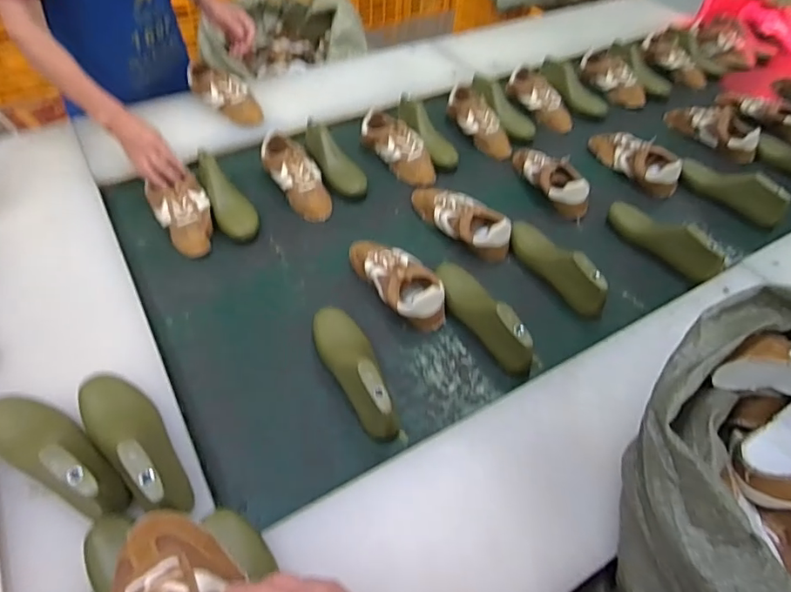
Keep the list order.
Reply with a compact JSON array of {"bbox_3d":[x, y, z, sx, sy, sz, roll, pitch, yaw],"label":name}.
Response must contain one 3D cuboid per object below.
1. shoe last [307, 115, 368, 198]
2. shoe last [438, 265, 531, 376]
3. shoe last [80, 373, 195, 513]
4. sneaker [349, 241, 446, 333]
[{"bbox_3d":[-0.145,-0.320,1.157,0.077,0.085,0.249,-23,56,-21],"label":"shoe last"},{"bbox_3d":[0.137,0.026,0.870,0.068,0.093,0.255,-21,55,-19],"label":"shoe last"},{"bbox_3d":[-0.341,0.179,0.648,0.079,0.078,0.246,-34,60,-27],"label":"shoe last"},{"bbox_3d":[0.003,-0.036,0.932,0.103,0.075,0.241,-26,57,-23],"label":"sneaker"}]

